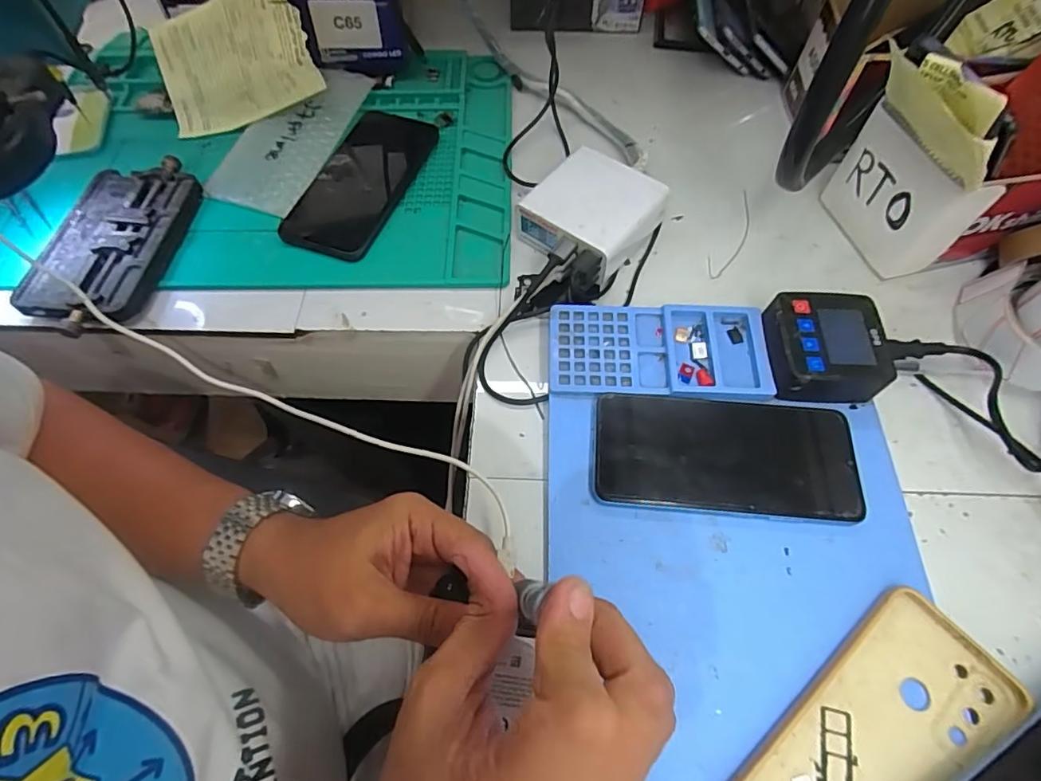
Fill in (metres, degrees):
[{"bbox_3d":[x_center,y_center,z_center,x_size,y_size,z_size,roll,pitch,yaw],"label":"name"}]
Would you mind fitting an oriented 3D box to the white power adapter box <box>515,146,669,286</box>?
[{"bbox_3d":[0.052,-0.138,0.426,0.090,0.037,0.101,37,68,18],"label":"white power adapter box"}]

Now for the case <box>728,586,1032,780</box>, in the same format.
[{"bbox_3d":[0.179,0.184,0.271,0.168,0.009,0.078,-35,67,-17],"label":"case"}]

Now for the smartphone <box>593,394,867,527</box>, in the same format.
[{"bbox_3d":[0.129,0.042,0.345,0.162,0.013,0.074,4,62,2],"label":"smartphone"}]

